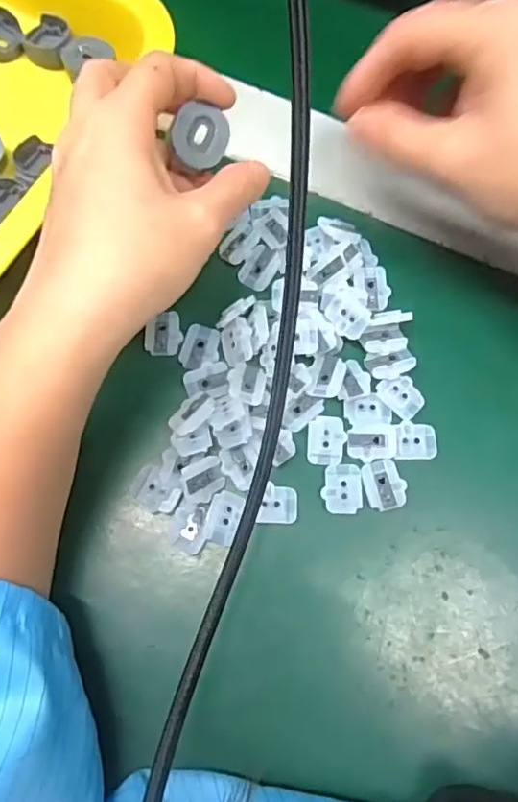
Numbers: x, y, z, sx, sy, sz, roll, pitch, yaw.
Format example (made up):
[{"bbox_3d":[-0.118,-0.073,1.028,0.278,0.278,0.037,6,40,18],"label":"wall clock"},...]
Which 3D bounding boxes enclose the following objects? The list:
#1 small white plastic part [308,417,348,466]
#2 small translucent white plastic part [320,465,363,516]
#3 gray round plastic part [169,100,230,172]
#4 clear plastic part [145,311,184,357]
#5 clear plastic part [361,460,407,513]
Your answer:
[{"bbox_3d":[0.030,0.017,0.252,0.017,0.004,0.021,2,73,1],"label":"small white plastic part"},{"bbox_3d":[0.036,0.039,0.248,0.017,0.005,0.022,-1,73,0],"label":"small translucent white plastic part"},{"bbox_3d":[-0.027,-0.115,0.251,0.025,0.011,0.028,10,94,-24],"label":"gray round plastic part"},{"bbox_3d":[-0.045,-0.032,0.266,0.017,0.004,0.022,-2,73,-1],"label":"clear plastic part"},{"bbox_3d":[0.055,0.036,0.246,0.017,0.004,0.021,-11,73,-3],"label":"clear plastic part"}]

